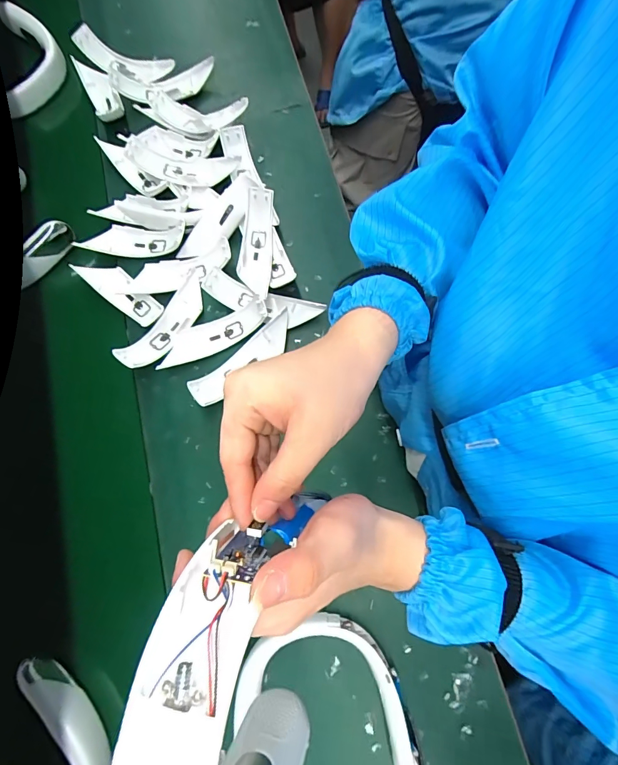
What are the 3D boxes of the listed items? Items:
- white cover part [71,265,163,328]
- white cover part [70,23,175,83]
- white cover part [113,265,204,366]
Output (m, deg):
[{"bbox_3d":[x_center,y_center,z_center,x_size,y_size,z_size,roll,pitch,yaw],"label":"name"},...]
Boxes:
[{"bbox_3d":[-0.293,-0.143,0.604,0.143,0.025,0.049,38,82,11],"label":"white cover part"},{"bbox_3d":[-0.325,-0.576,0.685,0.176,0.038,0.049,26,78,7],"label":"white cover part"},{"bbox_3d":[-0.209,-0.094,0.583,0.053,0.044,0.175,31,80,10],"label":"white cover part"}]

